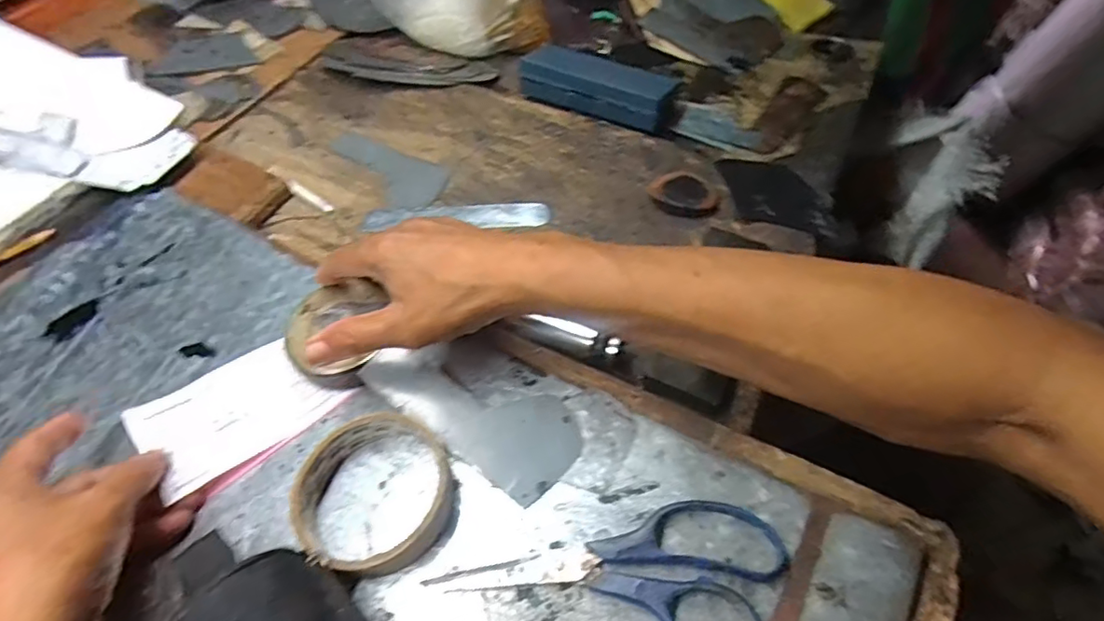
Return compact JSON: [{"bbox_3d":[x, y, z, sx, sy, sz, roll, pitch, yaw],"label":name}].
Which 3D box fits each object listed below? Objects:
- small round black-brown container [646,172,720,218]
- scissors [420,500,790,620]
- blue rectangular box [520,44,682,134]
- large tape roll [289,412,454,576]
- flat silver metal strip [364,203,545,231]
[{"bbox_3d":[0.112,-0.099,0.485,0.053,0.010,0.058,0,56,-1],"label":"small round black-brown container"},{"bbox_3d":[0.030,0.126,0.290,0.166,0.011,0.073,9,60,15],"label":"scissors"},{"bbox_3d":[0.047,-0.229,0.574,0.152,0.034,0.059,21,58,13],"label":"blue rectangular box"},{"bbox_3d":[-0.097,0.102,0.315,0.083,0.031,0.089,0,56,-1],"label":"large tape roll"},{"bbox_3d":[-0.083,-0.081,0.489,0.160,0.004,0.028,0,55,6],"label":"flat silver metal strip"}]

